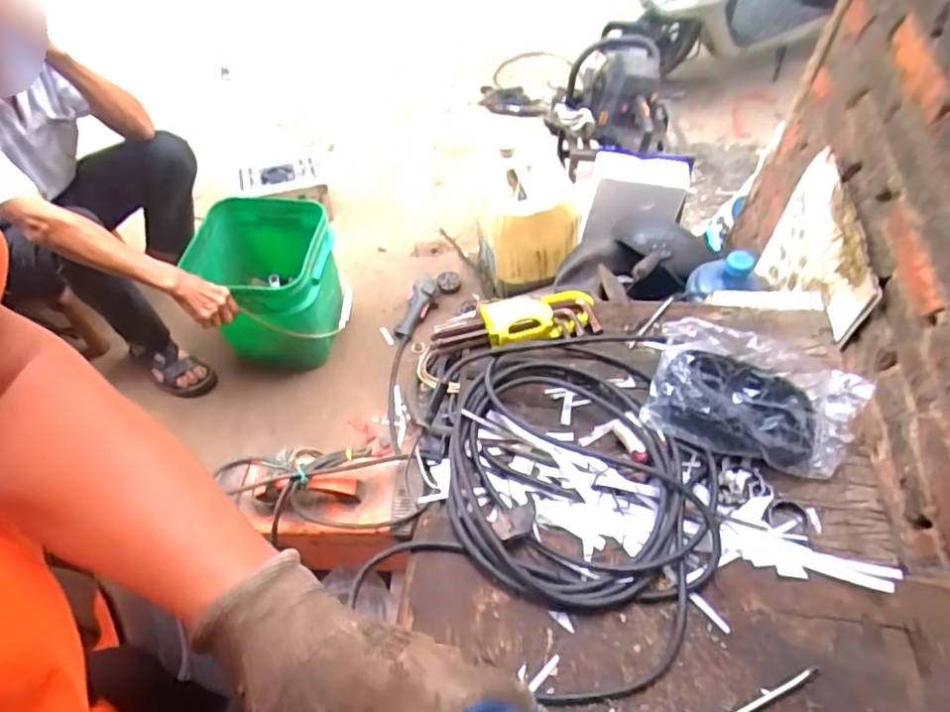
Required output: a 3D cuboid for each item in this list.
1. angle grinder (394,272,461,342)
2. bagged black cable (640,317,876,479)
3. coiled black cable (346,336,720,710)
[{"bbox_3d":[-0.140,-0.153,1.720,0.107,0.059,0.264,26,61,17],"label":"angle grinder"},{"bbox_3d":[0.257,0.030,0.556,0.188,0.054,0.136,11,58,8],"label":"bagged black cable"},{"bbox_3d":[0.072,0.107,0.526,0.262,0.033,0.325,14,58,10],"label":"coiled black cable"}]

